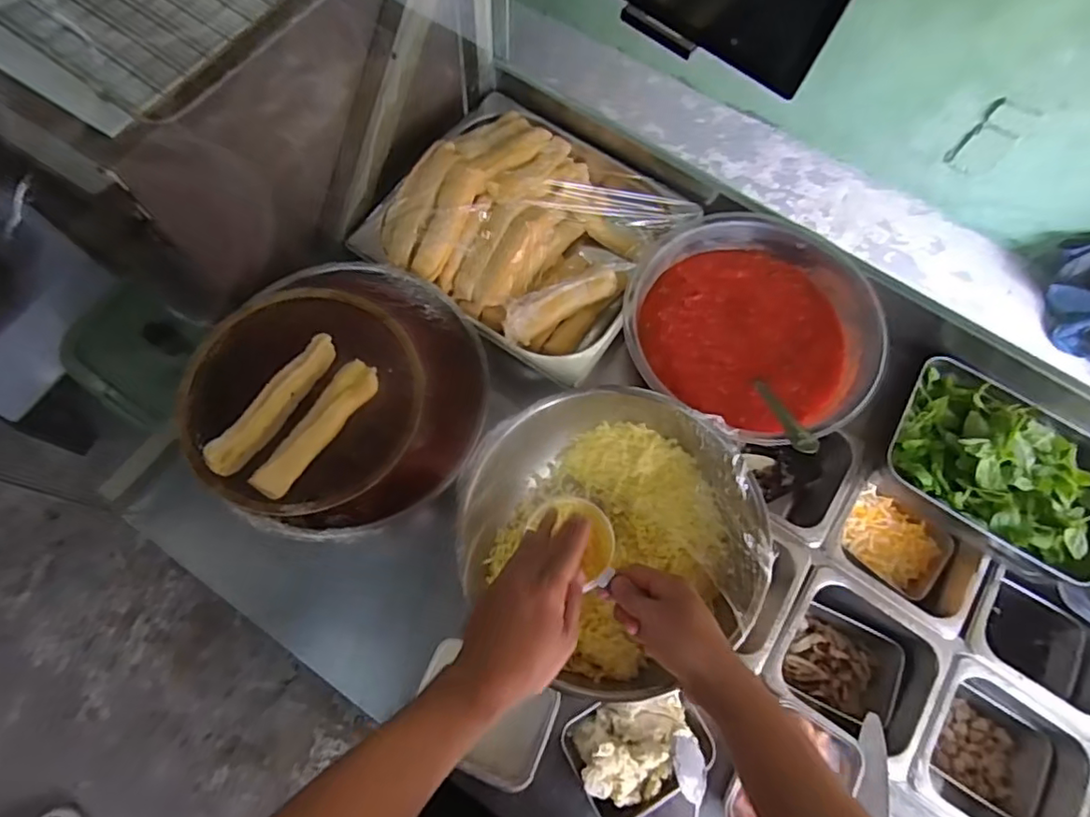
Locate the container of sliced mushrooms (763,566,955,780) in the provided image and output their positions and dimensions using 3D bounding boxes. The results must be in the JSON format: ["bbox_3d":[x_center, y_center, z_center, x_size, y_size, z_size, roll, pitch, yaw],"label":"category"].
[{"bbox_3d":[0.352,0.299,0.710,0.175,0.099,0.156,32,72,8],"label":"container of sliced mushrooms"}]

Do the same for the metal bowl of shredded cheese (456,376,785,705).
[{"bbox_3d":[0.072,0.124,0.642,0.299,0.117,0.276,1,71,-2],"label":"metal bowl of shredded cheese"}]

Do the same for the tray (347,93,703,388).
[{"bbox_3d":[-0.020,-0.241,0.778,0.343,0.092,0.333,32,73,9],"label":"tray"}]

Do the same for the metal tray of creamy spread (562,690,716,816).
[{"bbox_3d":[0.096,0.336,0.589,0.134,0.047,0.102,-28,74,-11],"label":"metal tray of creamy spread"}]

